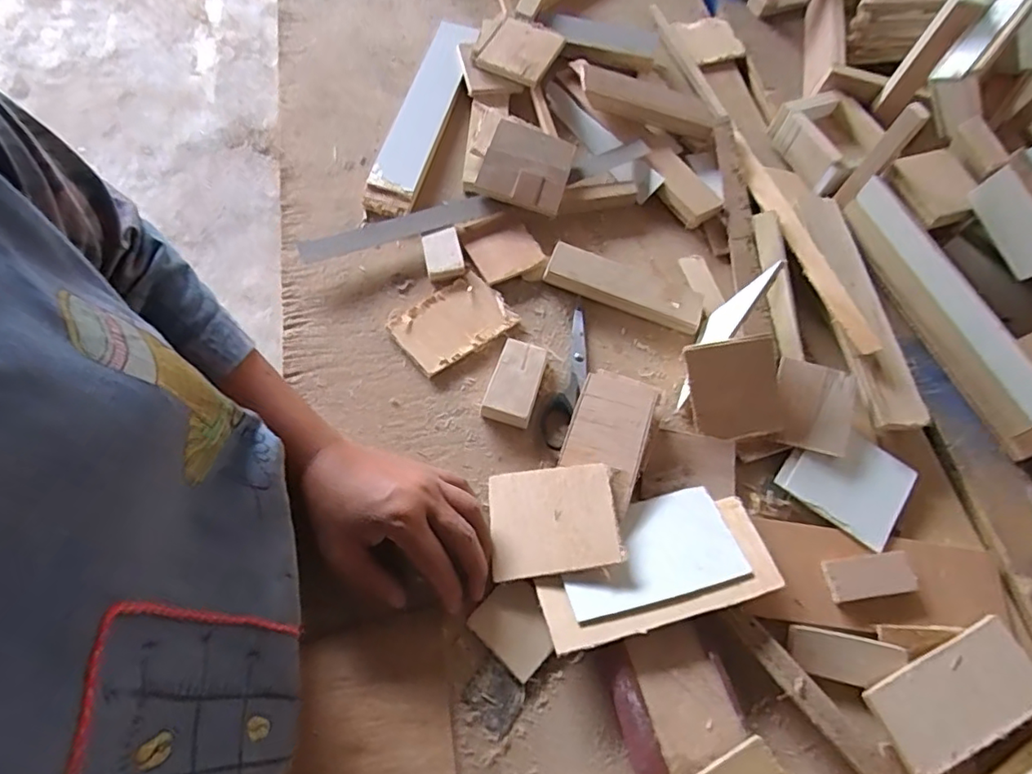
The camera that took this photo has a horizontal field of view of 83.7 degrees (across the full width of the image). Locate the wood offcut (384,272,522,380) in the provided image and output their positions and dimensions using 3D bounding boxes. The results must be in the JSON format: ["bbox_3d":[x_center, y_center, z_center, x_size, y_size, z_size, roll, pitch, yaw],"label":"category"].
[{"bbox_3d":[-0.056,-0.058,0.502,0.096,0.007,0.067,-34,72,-21],"label":"wood offcut"}]

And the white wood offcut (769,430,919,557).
[{"bbox_3d":[0.263,0.073,0.457,0.089,0.009,0.077,36,65,11],"label":"white wood offcut"}]

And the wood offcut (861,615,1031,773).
[{"bbox_3d":[0.298,0.207,0.388,0.123,0.009,0.056,-19,67,-15],"label":"wood offcut"}]

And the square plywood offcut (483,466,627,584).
[{"bbox_3d":[0.026,0.095,0.418,0.090,0.005,0.075,-9,59,3],"label":"square plywood offcut"}]

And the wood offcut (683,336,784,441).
[{"bbox_3d":[0.176,0.002,0.463,0.070,0.006,0.078,-7,96,4],"label":"wood offcut"}]

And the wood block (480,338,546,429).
[{"bbox_3d":[0.000,-0.005,0.475,0.039,0.021,0.069,18,63,2],"label":"wood block"}]

